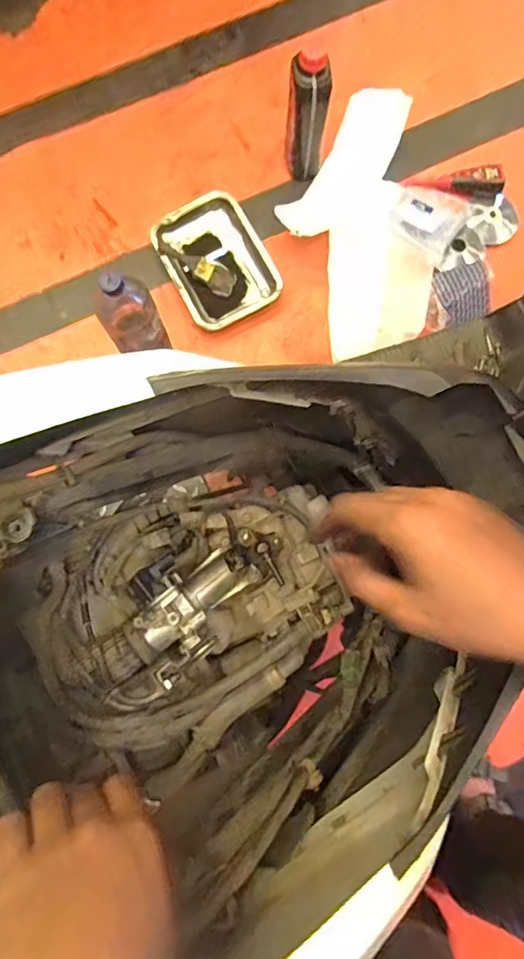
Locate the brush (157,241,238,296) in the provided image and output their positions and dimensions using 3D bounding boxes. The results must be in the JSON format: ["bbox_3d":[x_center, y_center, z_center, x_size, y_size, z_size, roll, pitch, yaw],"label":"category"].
[{"bbox_3d":[-0.129,-0.426,0.999,0.163,0.020,0.055,26,80,-14],"label":"brush"}]

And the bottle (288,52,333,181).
[{"bbox_3d":[0.084,-0.670,0.956,0.071,0.242,0.065,0,82,0],"label":"bottle"}]

